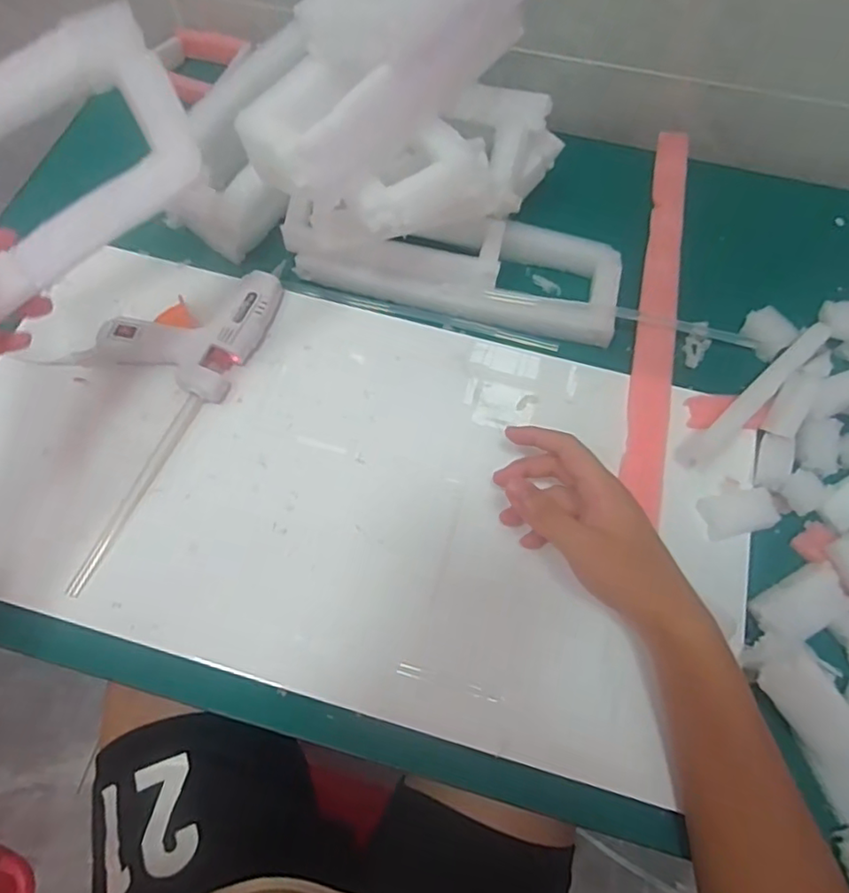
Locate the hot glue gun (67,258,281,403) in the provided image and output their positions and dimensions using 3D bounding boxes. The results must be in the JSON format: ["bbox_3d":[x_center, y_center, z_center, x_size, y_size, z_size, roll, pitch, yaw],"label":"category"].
[{"bbox_3d":[-0.190,-0.107,0.493,0.117,0.030,0.131,21,68,8],"label":"hot glue gun"}]

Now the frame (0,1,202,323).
[{"bbox_3d":[-0.195,-0.149,0.315,0.150,0.024,0.095,-40,107,-11],"label":"frame"}]

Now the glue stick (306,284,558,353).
[{"bbox_3d":[0.002,-0.114,0.527,0.228,0.011,0.011,14,67,5],"label":"glue stick"}]

